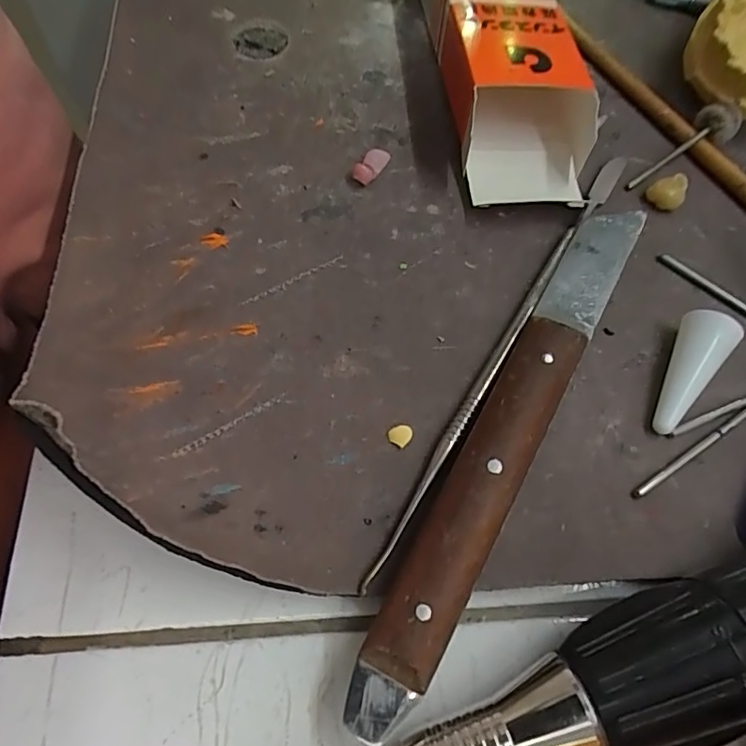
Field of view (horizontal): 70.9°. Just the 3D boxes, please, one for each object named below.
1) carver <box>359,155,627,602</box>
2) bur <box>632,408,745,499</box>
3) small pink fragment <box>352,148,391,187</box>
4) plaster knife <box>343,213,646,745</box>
[{"bbox_3d":[0.038,-0.011,0.142,0.005,0.004,0.152,32,67,11],"label":"carver"},{"bbox_3d":[0.083,0.019,0.132,0.044,0.004,0.004,-27,70,-15],"label":"bur"},{"bbox_3d":[-0.001,-0.065,0.164,0.006,0.006,0.013,33,67,11],"label":"small pink fragment"},{"bbox_3d":[0.034,0.011,0.127,0.016,0.017,0.144,29,67,9],"label":"plaster knife"}]

